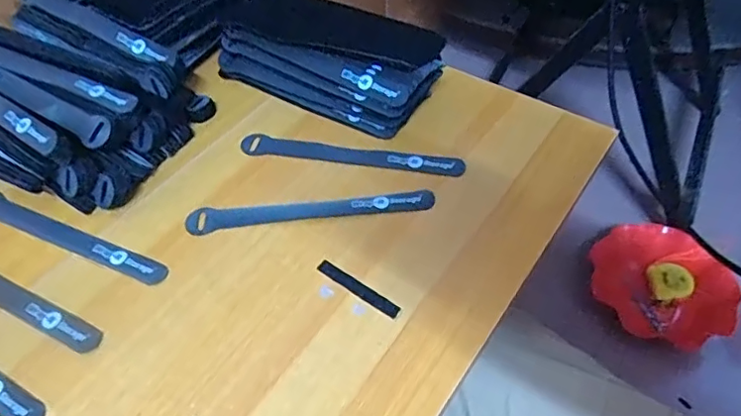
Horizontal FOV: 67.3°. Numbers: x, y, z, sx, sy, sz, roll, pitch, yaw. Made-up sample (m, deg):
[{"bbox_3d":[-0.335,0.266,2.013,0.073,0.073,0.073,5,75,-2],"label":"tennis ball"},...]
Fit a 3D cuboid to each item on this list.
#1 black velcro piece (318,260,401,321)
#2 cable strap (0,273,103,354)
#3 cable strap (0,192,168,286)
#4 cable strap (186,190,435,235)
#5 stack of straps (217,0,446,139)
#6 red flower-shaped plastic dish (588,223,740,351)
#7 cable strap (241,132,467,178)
[{"bbox_3d":[-0.009,0.058,0.404,0.071,0.004,0.011,30,58,24],"label":"black velcro piece"},{"bbox_3d":[-0.275,0.060,0.411,0.191,0.004,0.024,22,55,19],"label":"cable strap"},{"bbox_3d":[-0.245,0.022,0.441,0.193,0.004,0.025,20,54,18],"label":"cable strap"},{"bbox_3d":[-0.048,-0.001,0.451,0.196,0.007,0.025,-6,51,-2],"label":"cable strap"},{"bbox_3d":[-0.038,-0.142,0.527,0.204,0.067,0.096,19,54,17],"label":"stack of straps"},{"bbox_3d":[0.488,0.117,0.921,0.222,0.052,0.226,-26,55,-19],"label":"red flower-shaped plastic dish"},{"bbox_3d":[-0.018,-0.046,0.487,0.197,0.004,0.024,9,62,11],"label":"cable strap"}]

